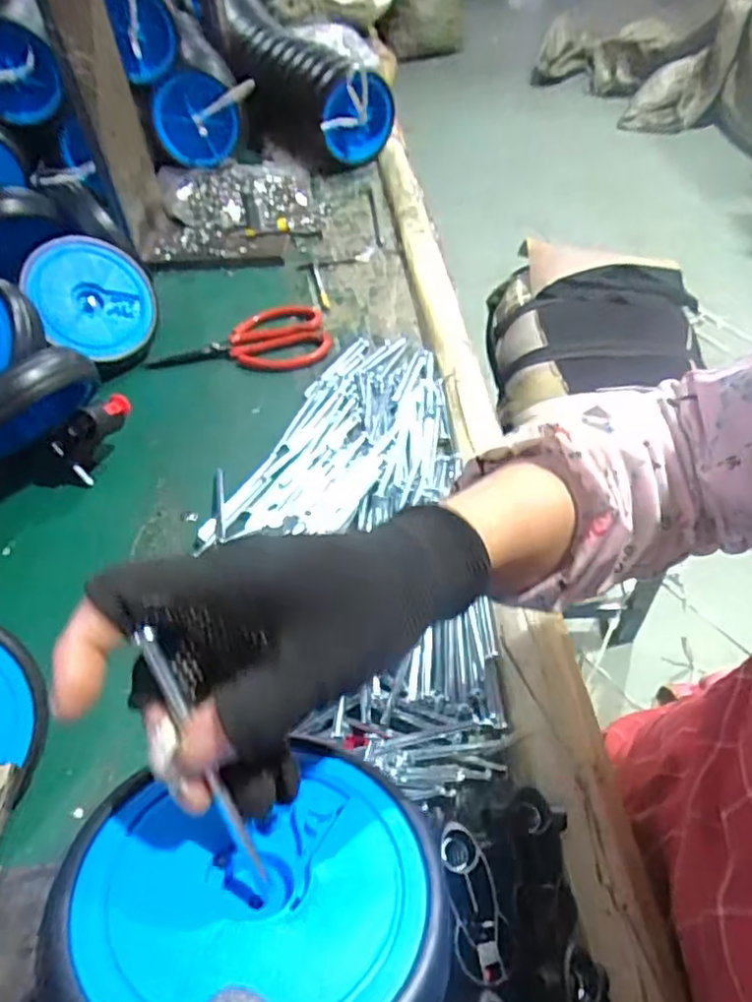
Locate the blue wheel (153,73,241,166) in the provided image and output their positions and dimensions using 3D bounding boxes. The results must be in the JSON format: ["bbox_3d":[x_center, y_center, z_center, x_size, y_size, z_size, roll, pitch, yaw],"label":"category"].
[{"bbox_3d":[-0.258,-0.549,0.945,0.118,0.116,0.025,-6,23,2],"label":"blue wheel"}]

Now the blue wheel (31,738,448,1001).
[{"bbox_3d":[-0.042,0.149,0.226,0.128,0.042,0.111,-3,28,-25],"label":"blue wheel"}]

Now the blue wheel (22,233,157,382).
[{"bbox_3d":[-0.286,-0.198,0.668,0.117,0.134,0.029,-23,5,-27],"label":"blue wheel"}]

